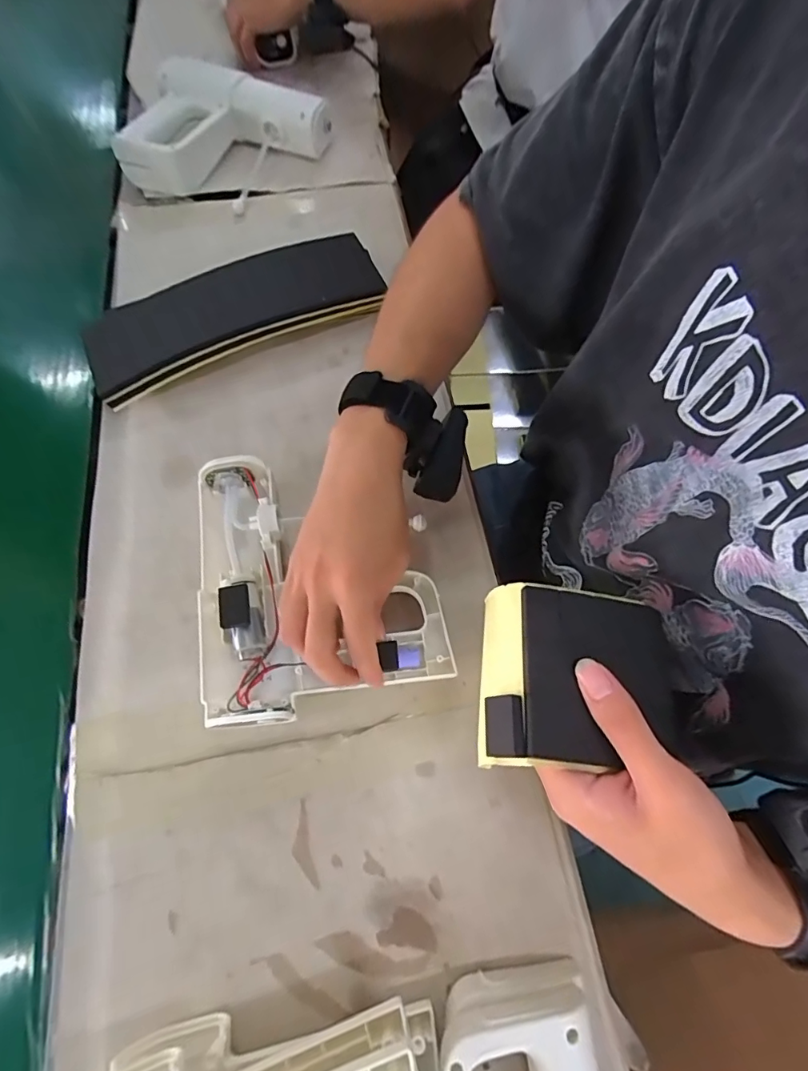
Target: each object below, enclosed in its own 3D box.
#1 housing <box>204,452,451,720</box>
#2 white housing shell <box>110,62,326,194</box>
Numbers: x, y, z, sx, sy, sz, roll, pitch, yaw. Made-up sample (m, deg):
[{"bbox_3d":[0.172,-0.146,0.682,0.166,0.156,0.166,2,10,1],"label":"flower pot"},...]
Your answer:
[{"bbox_3d":[-0.069,0.033,0.393,0.187,0.052,0.205,-7,67,-2],"label":"housing"},{"bbox_3d":[-0.231,-0.505,0.614,0.244,0.080,0.120,-28,68,-9],"label":"white housing shell"}]

